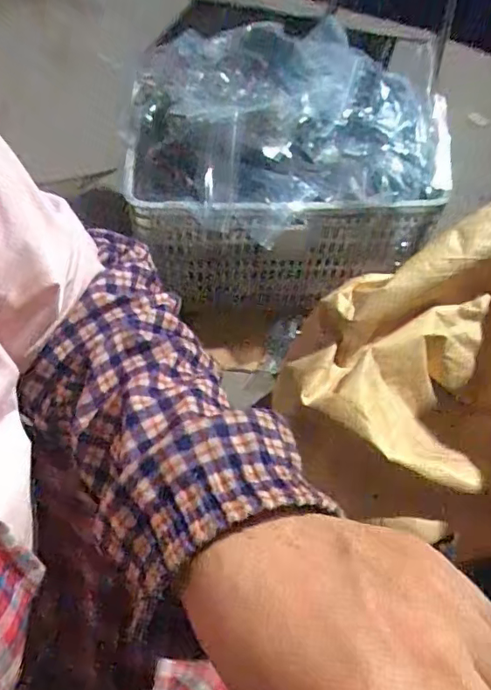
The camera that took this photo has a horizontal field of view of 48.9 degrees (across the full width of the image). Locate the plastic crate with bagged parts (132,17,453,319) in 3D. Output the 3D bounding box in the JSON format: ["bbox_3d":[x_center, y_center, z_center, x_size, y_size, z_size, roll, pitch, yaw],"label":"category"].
[{"bbox_3d":[0.071,-0.364,1.080,0.579,0.416,0.397,-2,58,-3],"label":"plastic crate with bagged parts"}]

